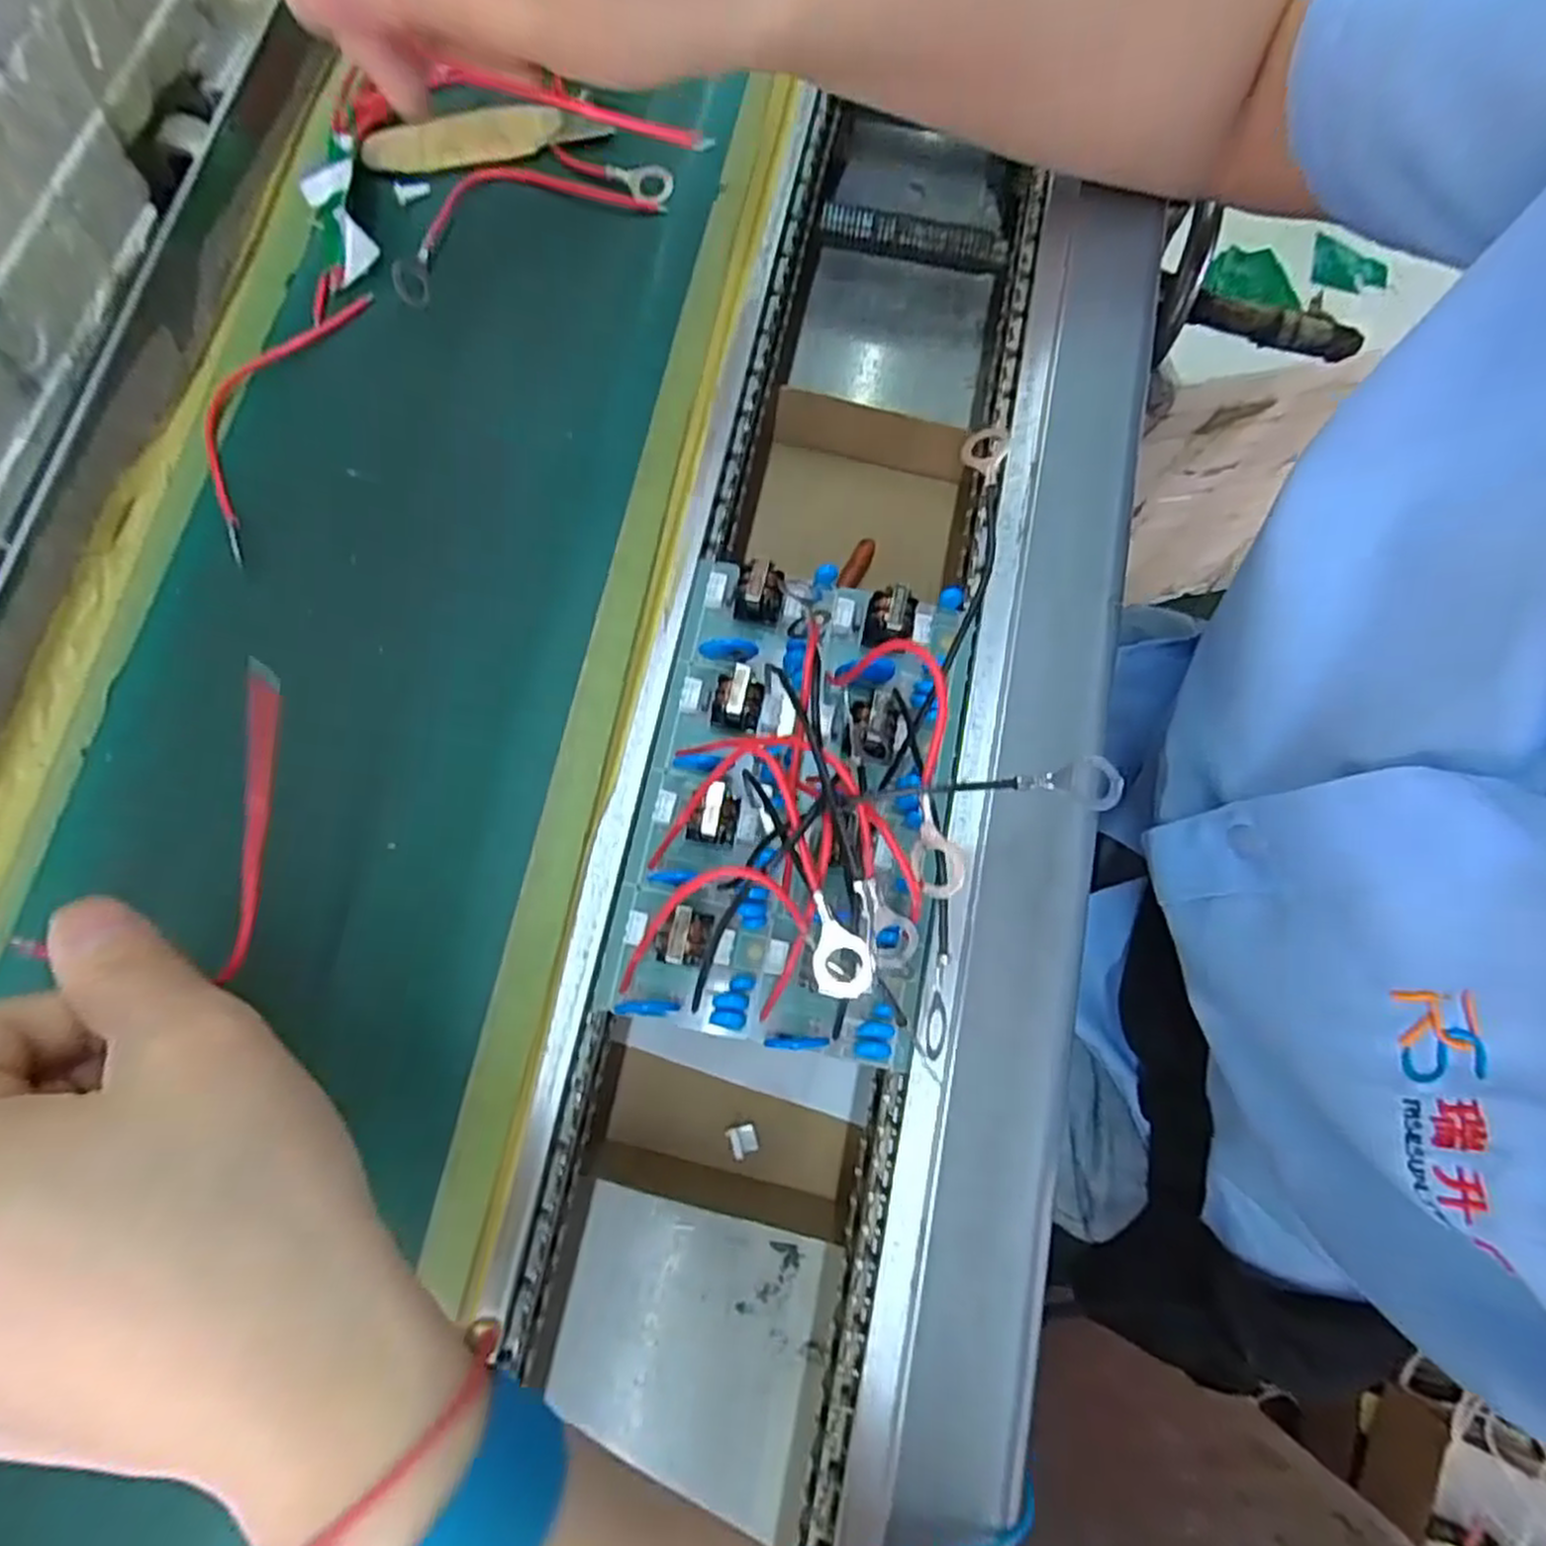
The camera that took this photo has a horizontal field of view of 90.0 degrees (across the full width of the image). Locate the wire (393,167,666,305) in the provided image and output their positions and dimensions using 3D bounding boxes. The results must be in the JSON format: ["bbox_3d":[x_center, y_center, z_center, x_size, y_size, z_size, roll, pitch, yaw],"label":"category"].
[{"bbox_3d":[-0.101,-0.220,0.299,0.104,0.009,0.052,-25,80,-8],"label":"wire"}]

